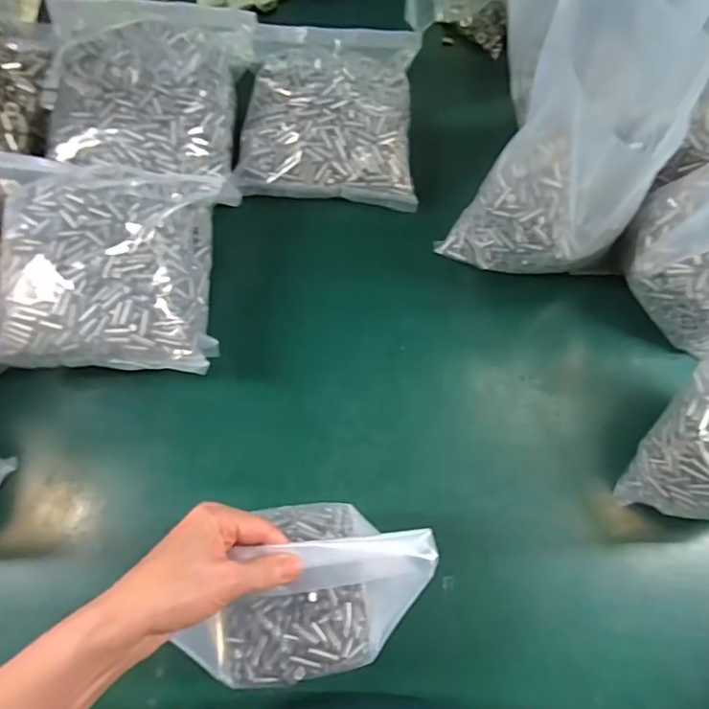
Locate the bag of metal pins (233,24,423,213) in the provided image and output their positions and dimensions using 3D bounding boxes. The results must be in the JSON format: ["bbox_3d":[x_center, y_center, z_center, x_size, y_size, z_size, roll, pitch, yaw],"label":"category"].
[{"bbox_3d":[-0.023,-0.255,0.576,0.168,0.060,0.203,3,73,3],"label":"bag of metal pins"}]

